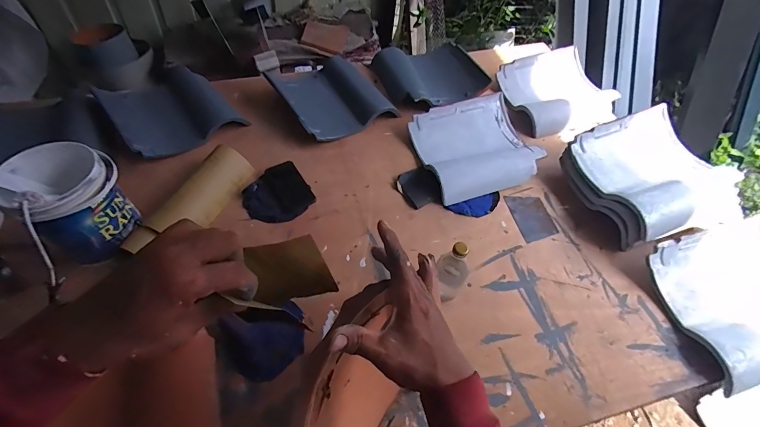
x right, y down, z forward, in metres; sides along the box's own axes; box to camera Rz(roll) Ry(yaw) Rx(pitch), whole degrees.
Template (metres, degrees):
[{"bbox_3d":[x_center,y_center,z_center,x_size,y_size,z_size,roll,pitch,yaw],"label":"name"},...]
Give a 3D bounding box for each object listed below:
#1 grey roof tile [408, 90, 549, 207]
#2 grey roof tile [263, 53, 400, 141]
[{"bbox_3d":[0.269,-0.193,1.016,0.318,0.107,0.308,-11,49,-17],"label":"grey roof tile"},{"bbox_3d":[-0.157,-0.362,1.109,0.287,0.103,0.317,-25,54,-28],"label":"grey roof tile"}]

